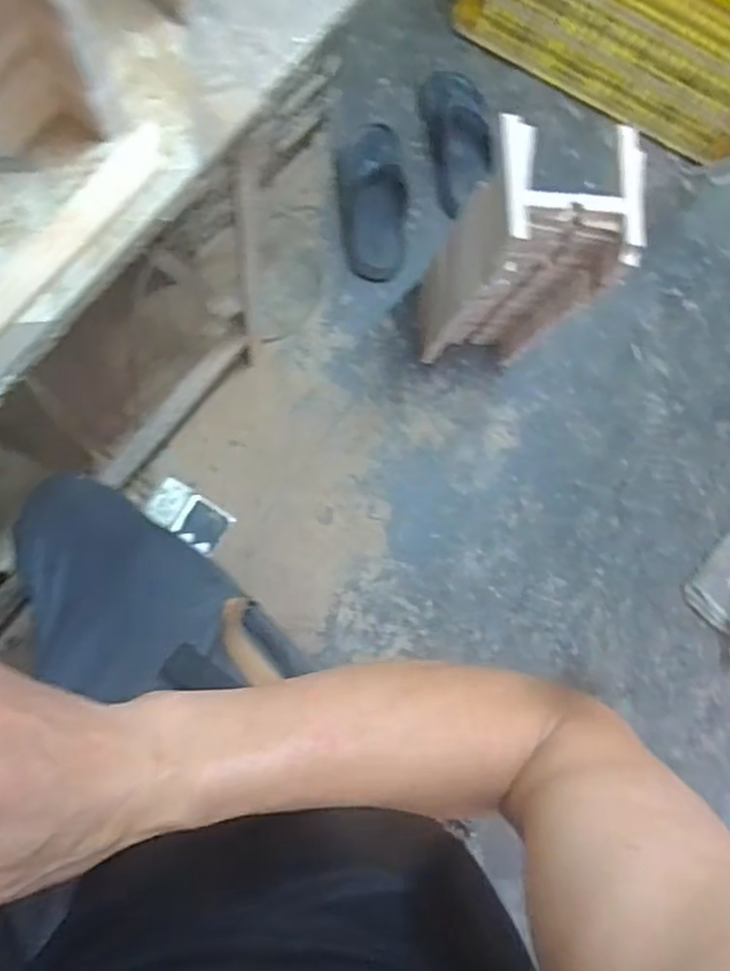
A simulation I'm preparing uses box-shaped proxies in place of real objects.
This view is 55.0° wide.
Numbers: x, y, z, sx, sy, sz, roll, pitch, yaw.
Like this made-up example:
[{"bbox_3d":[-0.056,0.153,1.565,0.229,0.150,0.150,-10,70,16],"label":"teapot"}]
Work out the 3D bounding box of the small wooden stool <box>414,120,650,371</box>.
[{"bbox_3d":[0.217,-0.315,1.033,0.176,0.441,0.160,1,81,-9],"label":"small wooden stool"}]

